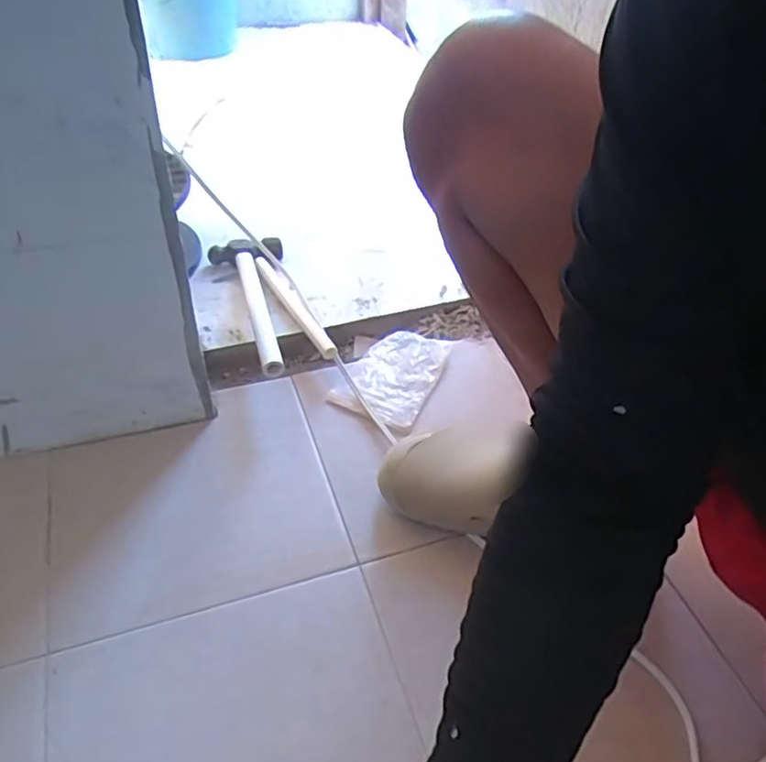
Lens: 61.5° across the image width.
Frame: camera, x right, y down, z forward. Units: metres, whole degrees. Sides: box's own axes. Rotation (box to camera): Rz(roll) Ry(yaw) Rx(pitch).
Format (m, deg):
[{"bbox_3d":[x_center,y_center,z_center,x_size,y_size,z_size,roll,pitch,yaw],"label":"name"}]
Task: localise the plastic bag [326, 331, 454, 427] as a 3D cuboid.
[{"bbox_3d":[0.013,-0.017,0.869,0.117,0.018,0.163,20,48,16],"label":"plastic bag"}]

